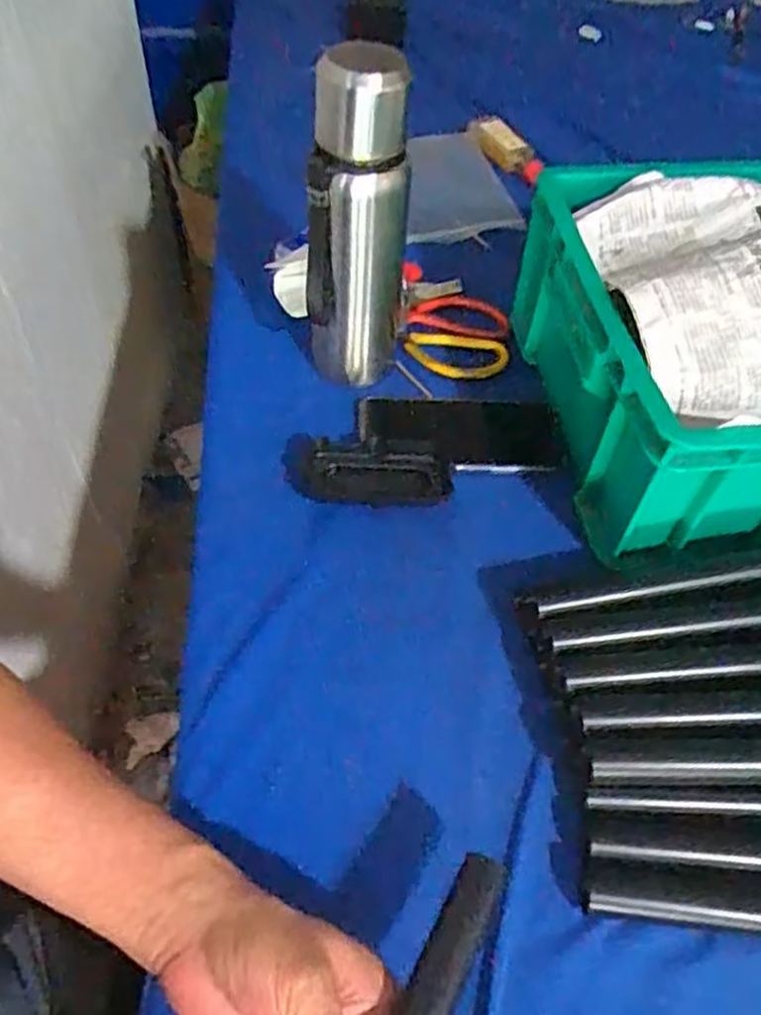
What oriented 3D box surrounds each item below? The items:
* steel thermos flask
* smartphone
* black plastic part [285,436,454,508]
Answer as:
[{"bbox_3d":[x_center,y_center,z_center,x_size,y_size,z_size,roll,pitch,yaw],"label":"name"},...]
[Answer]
[{"bbox_3d":[-0.016,-0.208,0.568,0.072,0.247,0.064,3,50,-2],"label":"steel thermos flask"},{"bbox_3d":[0.064,-0.063,0.612,0.158,0.008,0.083,-2,51,-6],"label":"smartphone"},{"bbox_3d":[-0.010,-0.023,0.583,0.125,0.028,0.047,9,50,3],"label":"black plastic part"}]

